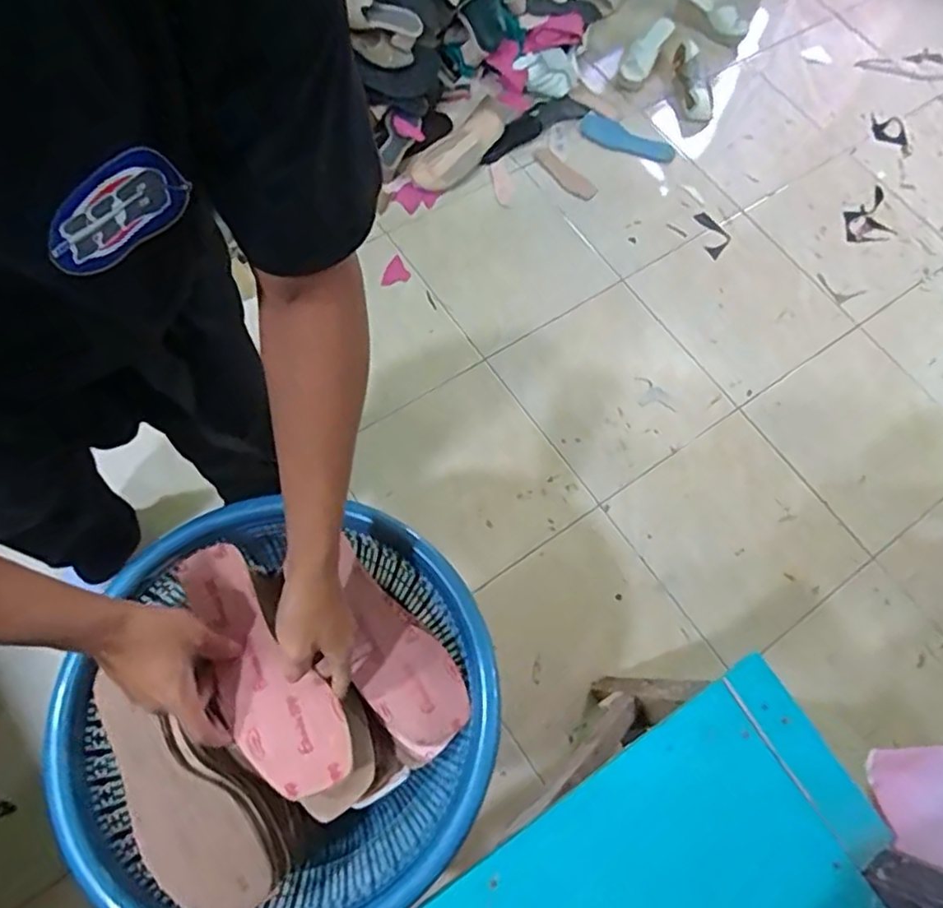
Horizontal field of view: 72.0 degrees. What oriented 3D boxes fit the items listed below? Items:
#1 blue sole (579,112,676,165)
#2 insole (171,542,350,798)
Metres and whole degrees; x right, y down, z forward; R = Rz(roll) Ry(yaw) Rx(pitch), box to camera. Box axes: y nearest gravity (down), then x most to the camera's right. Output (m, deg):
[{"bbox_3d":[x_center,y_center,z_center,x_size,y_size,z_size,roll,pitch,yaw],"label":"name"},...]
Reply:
[{"bbox_3d":[0.409,-0.822,1.700,0.257,0.029,0.094,18,68,5],"label":"blue sole"},{"bbox_3d":[-0.191,0.186,0.574,0.078,0.013,0.234,-31,73,-14],"label":"insole"}]

